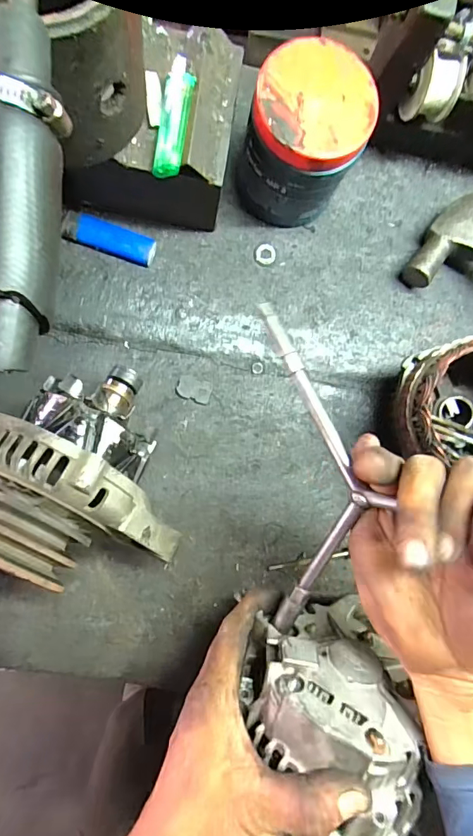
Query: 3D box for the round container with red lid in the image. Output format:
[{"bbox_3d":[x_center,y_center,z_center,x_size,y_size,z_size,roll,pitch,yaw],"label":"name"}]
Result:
[{"bbox_3d":[0.053,-0.223,0.366,0.087,0.109,0.088,1,86,-8],"label":"round container with red lid"}]

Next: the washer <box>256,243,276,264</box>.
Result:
[{"bbox_3d":[0.027,-0.151,0.410,0.018,0.004,0.019,3,86,-8],"label":"washer"}]

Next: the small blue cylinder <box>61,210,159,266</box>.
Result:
[{"bbox_3d":[-0.110,-0.157,0.391,0.078,0.010,0.027,17,84,-7],"label":"small blue cylinder"}]

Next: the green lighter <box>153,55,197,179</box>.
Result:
[{"bbox_3d":[-0.044,-0.221,0.323,0.021,0.014,0.090,7,85,-8],"label":"green lighter"}]

